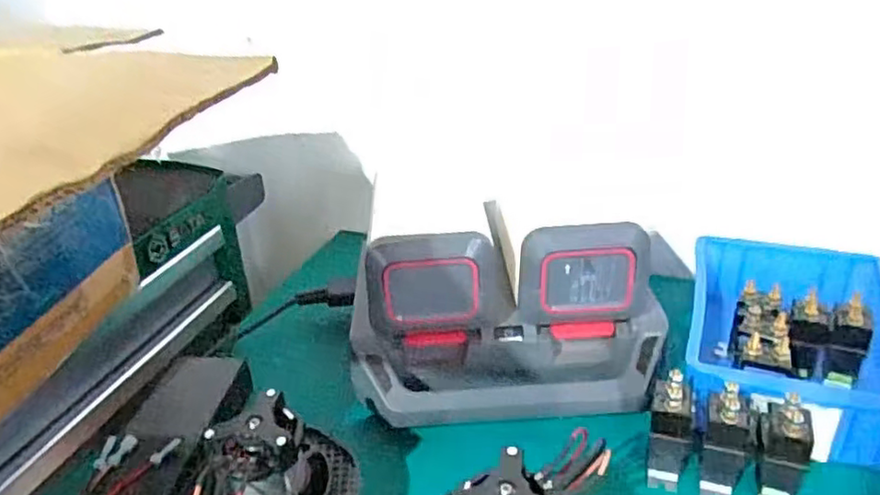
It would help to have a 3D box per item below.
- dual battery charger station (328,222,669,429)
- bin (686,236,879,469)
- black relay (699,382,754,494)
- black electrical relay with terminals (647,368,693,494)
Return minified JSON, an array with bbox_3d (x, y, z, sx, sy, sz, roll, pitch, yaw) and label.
[{"bbox_3d":[0.060,0.072,0.556,0.277,0.164,0.085,-4,27,-1],"label":"dual battery charger station"},{"bbox_3d":[0.325,0.086,0.594,0.176,0.082,0.252,8,29,21],"label":"bin"},{"bbox_3d":[0.220,0.149,0.492,0.032,0.082,0.040,12,31,28],"label":"black relay"},{"bbox_3d":[0.182,0.144,0.506,0.032,0.093,0.031,8,29,21],"label":"black electrical relay with terminals"}]

